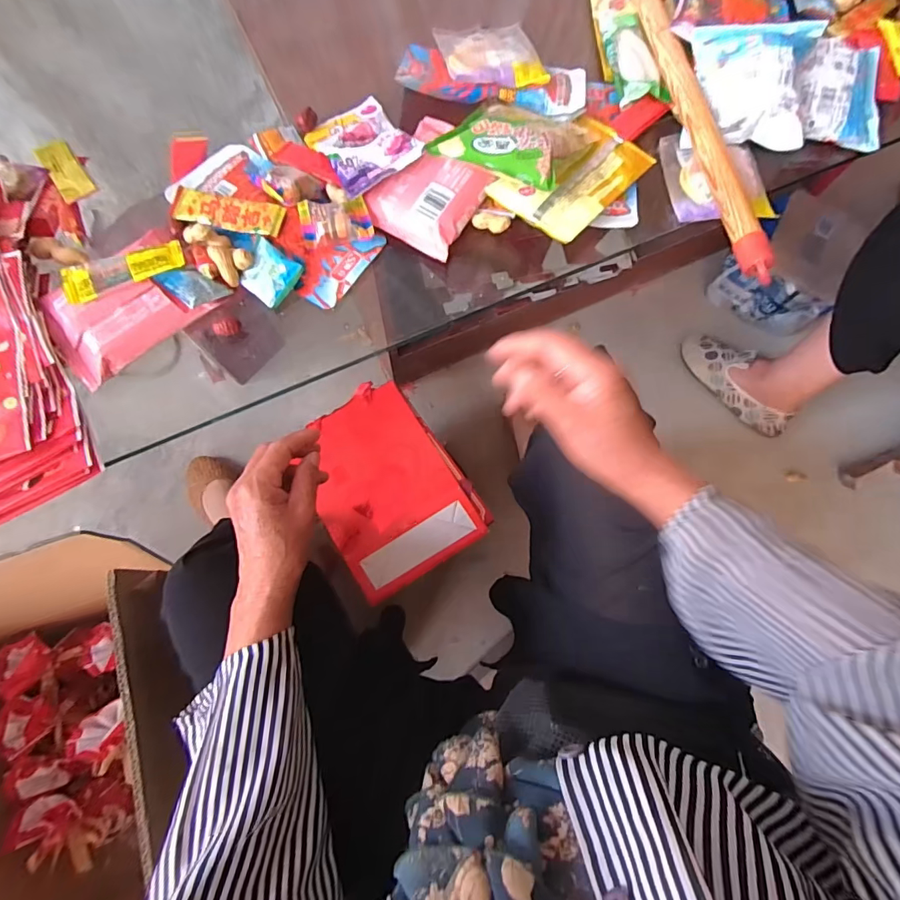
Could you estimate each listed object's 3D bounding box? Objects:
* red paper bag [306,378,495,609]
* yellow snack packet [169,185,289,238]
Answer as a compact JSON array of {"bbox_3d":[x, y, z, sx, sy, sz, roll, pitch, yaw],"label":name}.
[{"bbox_3d":[-0.091,0.048,0.670,0.197,0.030,0.264,-34,78,-10],"label":"red paper bag"},{"bbox_3d":[-0.210,-0.224,0.450,0.101,0.009,0.034,11,74,1],"label":"yellow snack packet"}]

